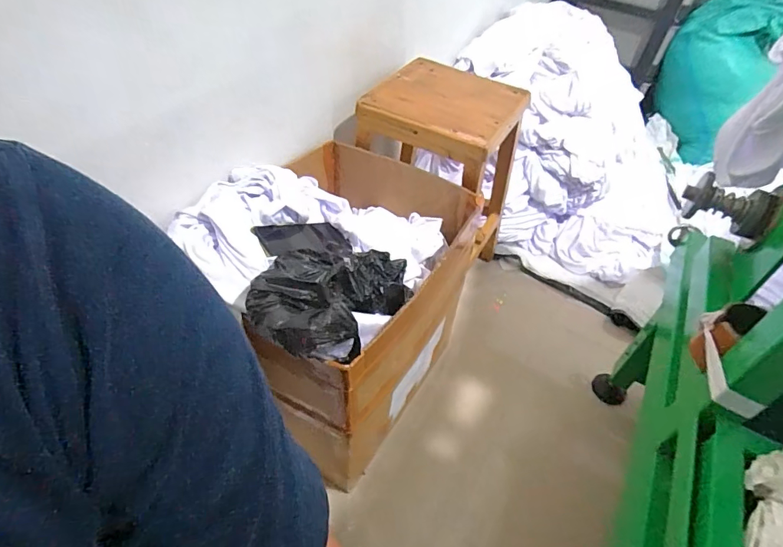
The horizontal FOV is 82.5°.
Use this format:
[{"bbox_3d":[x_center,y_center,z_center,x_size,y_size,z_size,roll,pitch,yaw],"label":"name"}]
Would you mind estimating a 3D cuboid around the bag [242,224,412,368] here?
[{"bbox_3d":[-0.102,-0.004,0.634,0.221,0.099,0.258,-33,57,-32],"label":"bag"}]

